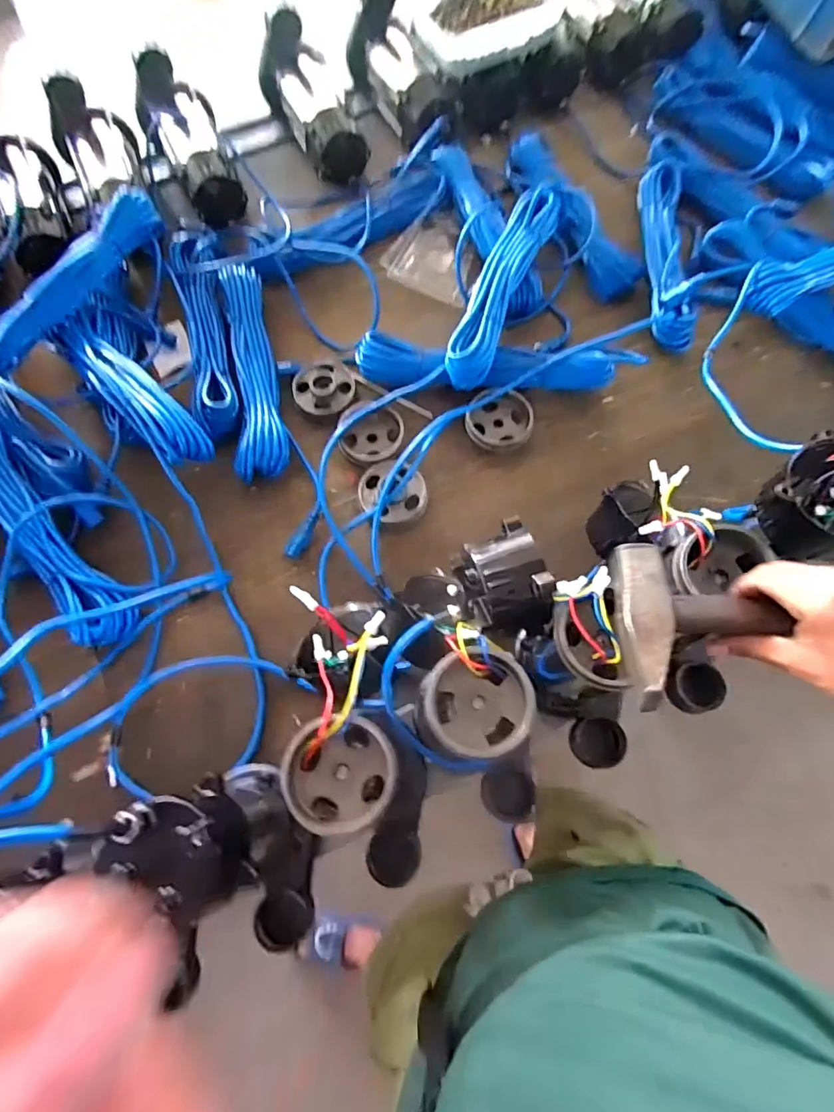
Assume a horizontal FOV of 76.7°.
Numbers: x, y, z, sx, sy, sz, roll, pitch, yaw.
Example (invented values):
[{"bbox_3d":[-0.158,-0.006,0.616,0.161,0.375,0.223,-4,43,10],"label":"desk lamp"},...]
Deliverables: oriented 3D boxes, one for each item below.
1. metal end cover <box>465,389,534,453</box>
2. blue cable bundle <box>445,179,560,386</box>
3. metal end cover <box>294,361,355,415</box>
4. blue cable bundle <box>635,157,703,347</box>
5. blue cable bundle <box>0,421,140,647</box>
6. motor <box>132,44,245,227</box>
[{"bbox_3d":[0.113,-0.185,0.728,0.094,0.028,0.083,-8,71,-2],"label":"metal end cover"},{"bbox_3d":[0.123,-0.389,0.739,0.066,0.048,0.356,22,72,8],"label":"blue cable bundle"},{"bbox_3d":[-0.133,-0.238,0.749,0.087,0.034,0.081,19,72,7],"label":"metal end cover"},{"bbox_3d":[0.380,-0.466,0.809,0.069,0.065,0.353,5,71,2],"label":"blue cable bundle"},{"bbox_3d":[-0.468,-0.030,0.645,0.079,0.059,0.344,-40,75,-12],"label":"blue cable bundle"},{"bbox_3d":[-0.359,-0.665,0.846,0.106,0.094,0.260,-27,88,-8],"label":"motor"}]

